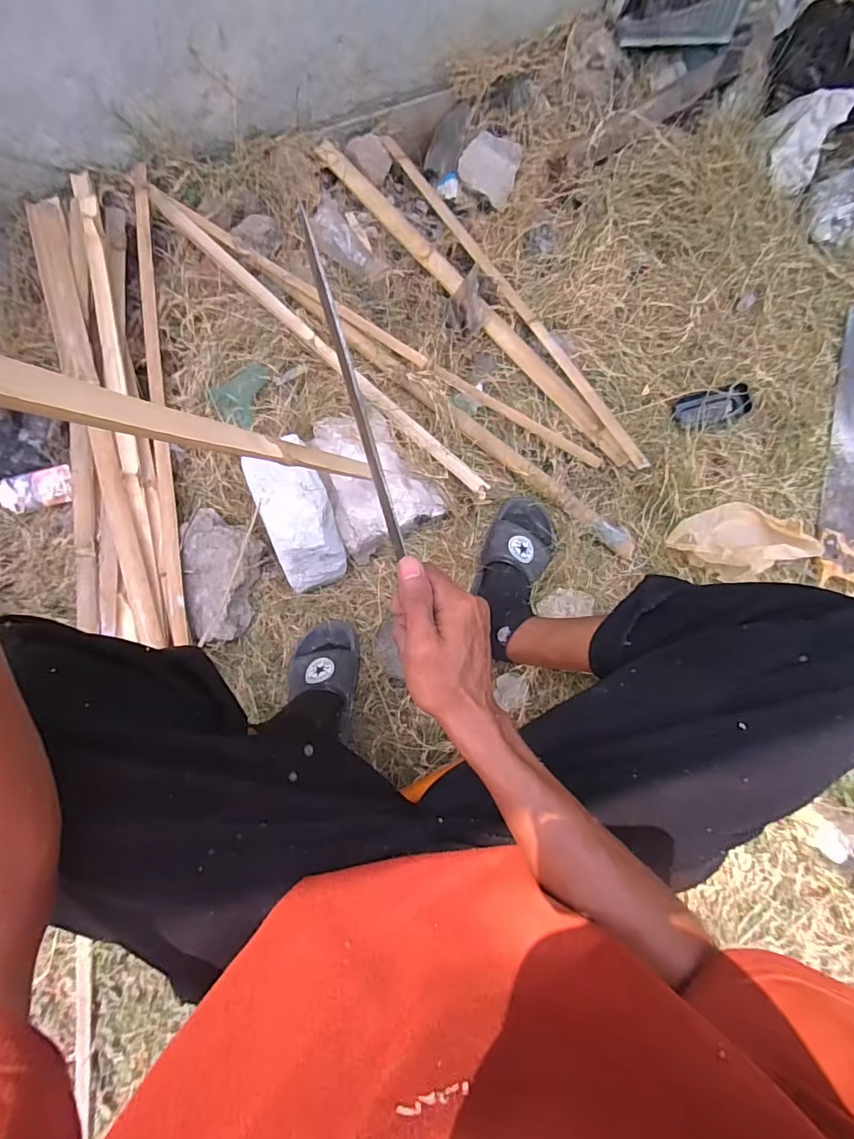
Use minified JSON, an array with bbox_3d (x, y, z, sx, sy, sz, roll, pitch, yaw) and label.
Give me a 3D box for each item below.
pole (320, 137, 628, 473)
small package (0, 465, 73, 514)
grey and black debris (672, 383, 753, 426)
[{"bbox_3d":[0.070,-0.427,0.775,0.041,0.031,0.688,-41,85,-5],"label":"pole"},{"bbox_3d":[-0.564,-0.115,0.716,0.107,0.016,0.051,-13,83,-2],"label":"small package"},{"bbox_3d":[0.435,-0.248,0.745,0.114,0.025,0.051,-12,83,-2],"label":"grey and black debris"}]

